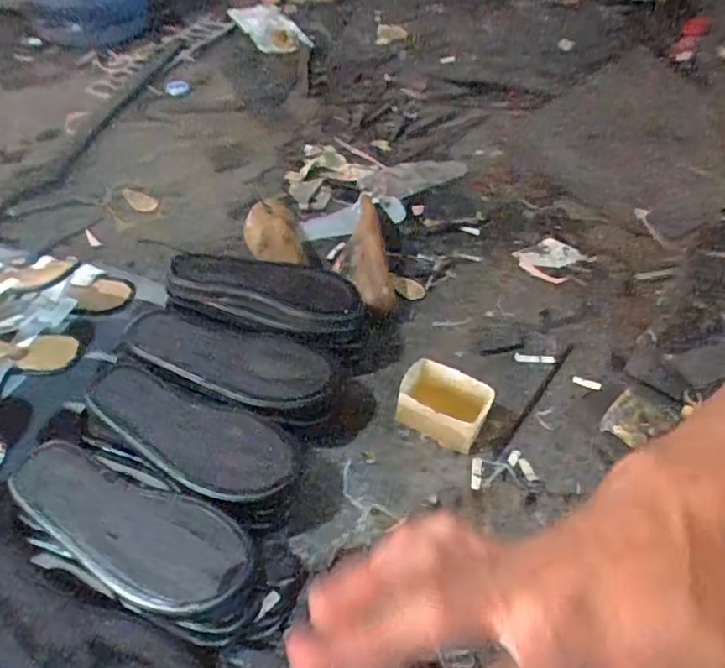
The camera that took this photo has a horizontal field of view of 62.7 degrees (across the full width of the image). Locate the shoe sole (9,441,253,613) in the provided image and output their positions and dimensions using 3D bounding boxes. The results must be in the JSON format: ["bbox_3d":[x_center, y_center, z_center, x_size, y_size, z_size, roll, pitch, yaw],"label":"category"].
[{"bbox_3d":[-0.215,0.171,0.531,0.238,0.015,0.091,20,50,15],"label":"shoe sole"}]

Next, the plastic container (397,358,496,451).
[{"bbox_3d":[0.092,0.081,0.686,0.101,0.058,0.066,24,51,18],"label":"plastic container"}]

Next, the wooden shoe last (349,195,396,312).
[{"bbox_3d":[0.013,-0.114,0.859,0.061,0.057,0.222,0,48,-3],"label":"wooden shoe last"}]

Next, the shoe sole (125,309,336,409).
[{"bbox_3d":[-0.152,0.041,0.674,0.241,0.043,0.095,12,48,8],"label":"shoe sole"}]

